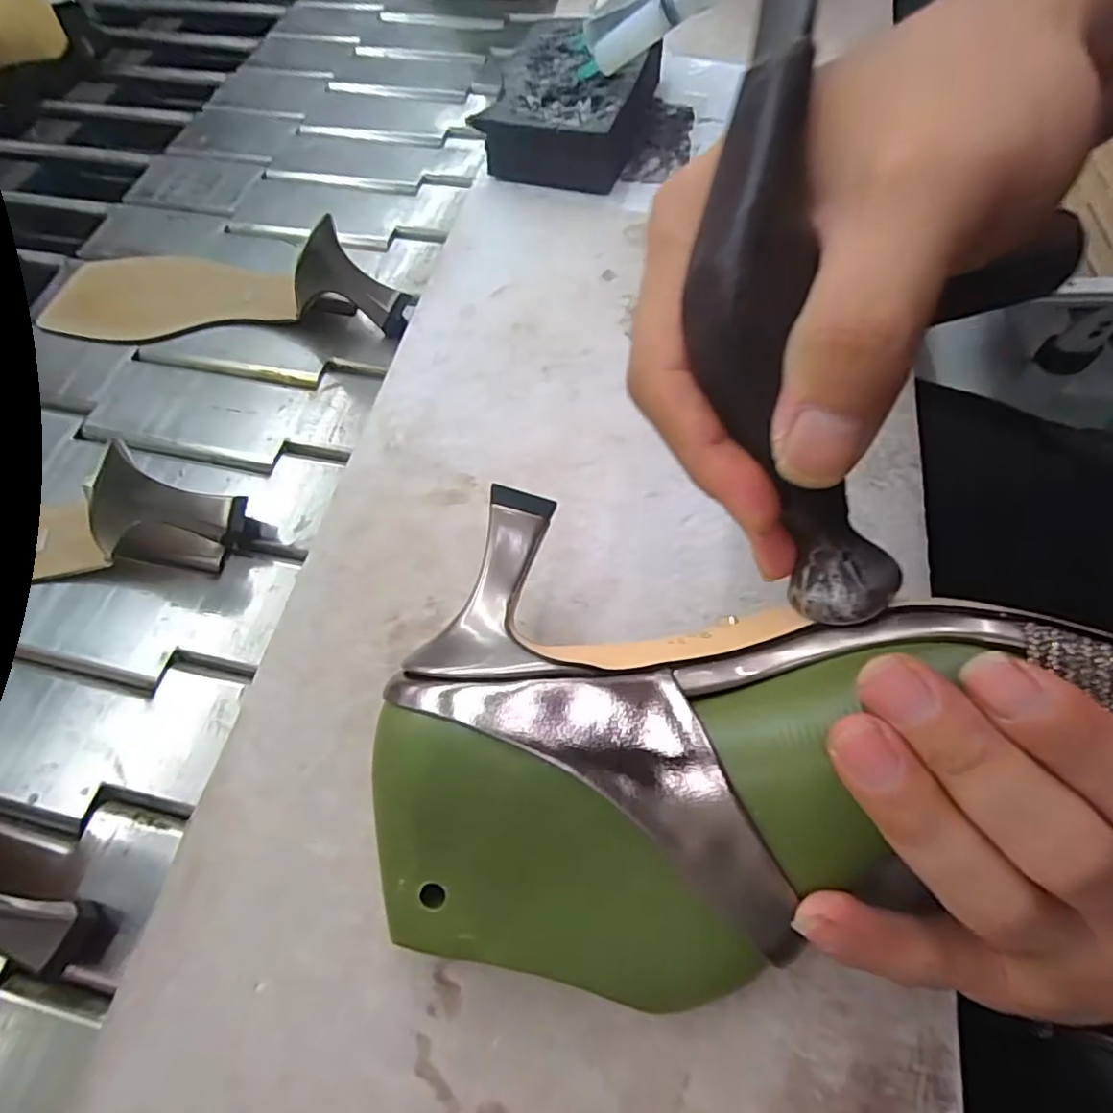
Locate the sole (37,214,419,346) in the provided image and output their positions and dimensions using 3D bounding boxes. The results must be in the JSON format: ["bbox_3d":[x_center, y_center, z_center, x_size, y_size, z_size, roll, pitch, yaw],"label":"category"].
[{"bbox_3d":[-0.215,-0.180,0.386,0.243,0.052,0.077,-1,63,3],"label":"sole"}]

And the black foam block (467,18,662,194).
[{"bbox_3d":[0.011,-0.276,0.373,0.084,0.036,0.124,15,64,11],"label":"black foam block"}]

